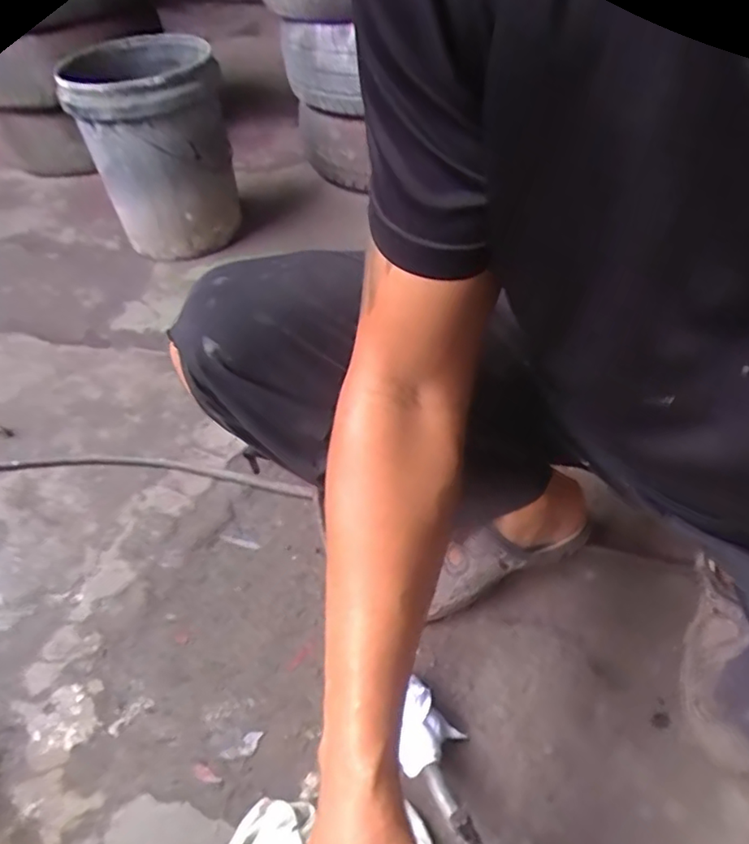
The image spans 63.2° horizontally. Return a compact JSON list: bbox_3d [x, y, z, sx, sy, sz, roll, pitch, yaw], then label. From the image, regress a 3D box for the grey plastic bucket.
[{"bbox_3d":[-0.464,-0.589,1.322,0.279,0.358,0.353,-16,45,-12],"label":"grey plastic bucket"}]

